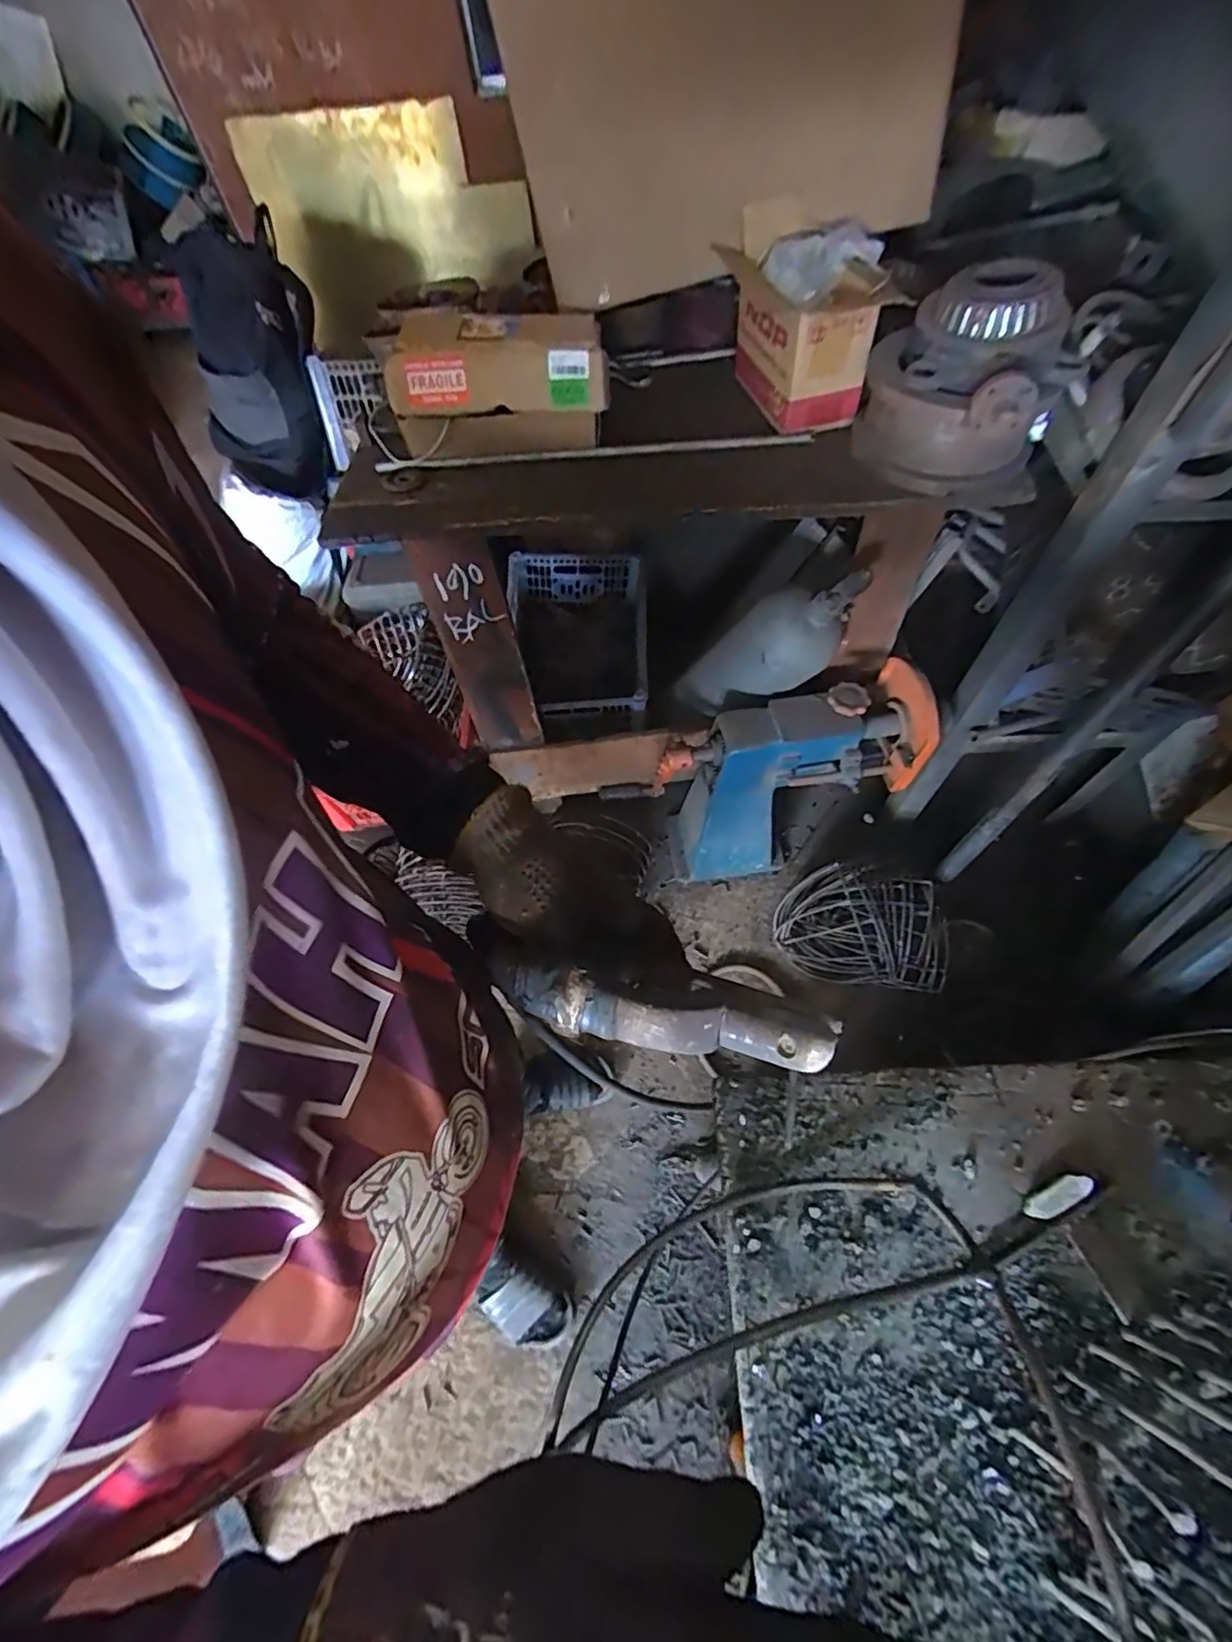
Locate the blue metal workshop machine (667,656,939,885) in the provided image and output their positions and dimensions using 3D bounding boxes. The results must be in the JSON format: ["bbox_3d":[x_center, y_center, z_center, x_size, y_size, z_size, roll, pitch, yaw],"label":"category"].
[{"bbox_3d":[0.340,-0.079,1.227,0.424,0.447,0.190,-10,61,-2],"label":"blue metal workshop machine"}]

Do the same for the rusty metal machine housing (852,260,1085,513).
[{"bbox_3d":[0.414,-0.509,0.745,0.228,0.182,0.176,22,65,15],"label":"rusty metal machine housing"}]

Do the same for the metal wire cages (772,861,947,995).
[{"bbox_3d":[0.489,0.214,1.251,0.321,0.133,0.206,10,62,9],"label":"metal wire cages"}]

